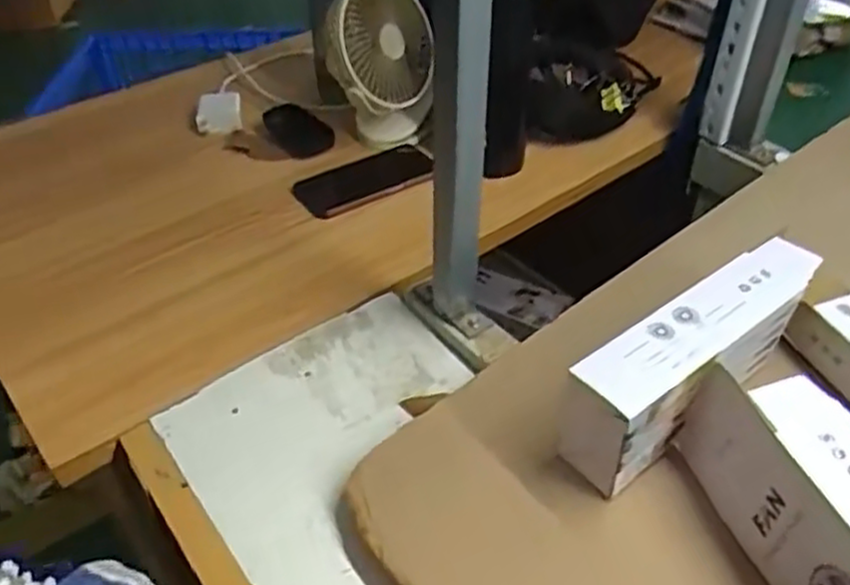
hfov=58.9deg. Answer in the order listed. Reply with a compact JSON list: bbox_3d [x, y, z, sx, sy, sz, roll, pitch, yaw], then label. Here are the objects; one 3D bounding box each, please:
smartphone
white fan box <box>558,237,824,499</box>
[{"bbox_3d":[-0.066,-0.127,0.849,0.161,0.008,0.079,-22,49,-21],"label":"smartphone"},{"bbox_3d":[0.187,0.056,0.545,0.211,0.116,0.064,-29,52,-27],"label":"white fan box"}]

